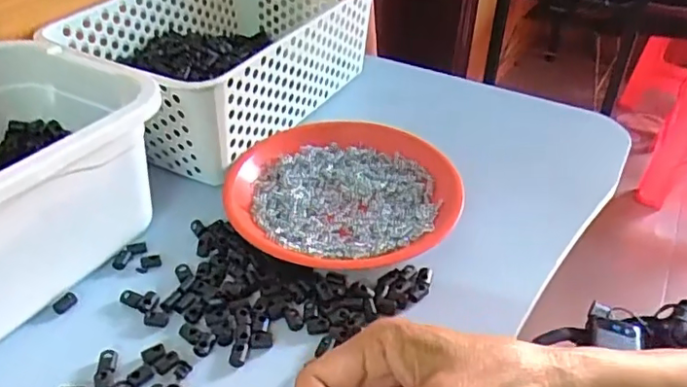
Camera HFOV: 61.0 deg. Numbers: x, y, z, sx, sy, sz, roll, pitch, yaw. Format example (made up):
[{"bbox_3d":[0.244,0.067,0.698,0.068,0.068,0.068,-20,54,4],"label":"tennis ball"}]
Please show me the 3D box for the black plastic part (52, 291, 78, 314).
[{"bbox_3d":[-0.199,0.078,0.418,0.011,0.004,0.018,17,40,19],"label":"black plastic part"}]

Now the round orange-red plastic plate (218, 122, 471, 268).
[{"bbox_3d":[-0.001,-0.006,0.506,0.192,0.019,0.184,1,38,-1],"label":"round orange-red plastic plate"}]

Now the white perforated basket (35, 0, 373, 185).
[{"bbox_3d":[-0.124,-0.157,0.611,0.201,0.097,0.311,24,40,22],"label":"white perforated basket"}]

